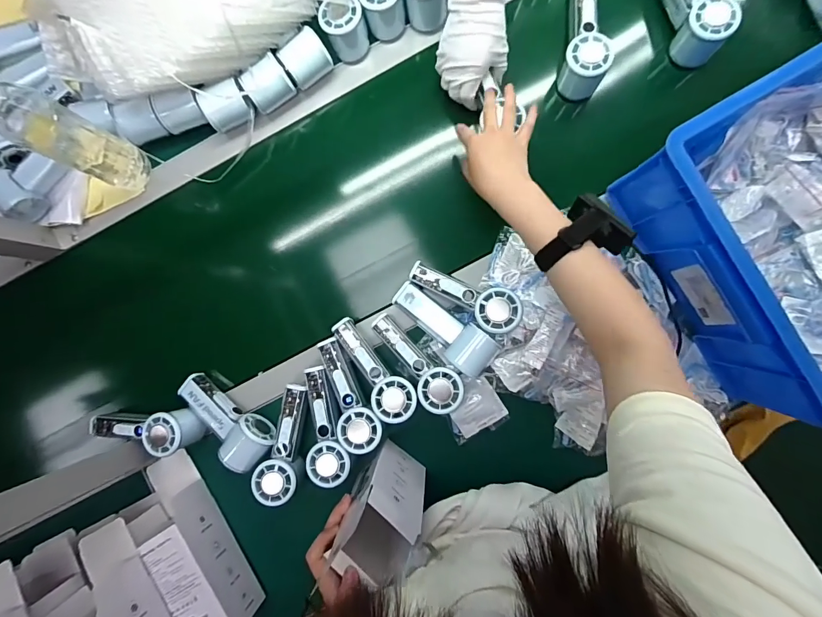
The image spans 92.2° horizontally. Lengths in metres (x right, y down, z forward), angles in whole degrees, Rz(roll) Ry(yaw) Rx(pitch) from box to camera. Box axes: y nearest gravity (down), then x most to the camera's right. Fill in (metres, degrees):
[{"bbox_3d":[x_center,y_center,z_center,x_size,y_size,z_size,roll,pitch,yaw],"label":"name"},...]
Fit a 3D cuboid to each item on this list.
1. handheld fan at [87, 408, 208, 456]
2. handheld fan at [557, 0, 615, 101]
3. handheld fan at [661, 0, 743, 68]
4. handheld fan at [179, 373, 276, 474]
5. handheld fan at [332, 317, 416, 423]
[{"bbox_3d":[-0.371,0.173,0.553,0.158,0.059,0.058,-7,89,4],"label":"handheld fan"},{"bbox_3d":[0.235,-0.371,0.529,0.051,0.067,0.151,7,90,4],"label":"handheld fan"},{"bbox_3d":[0.358,-0.402,0.516,0.052,0.057,0.159,-28,87,3],"label":"handheld fan"},{"bbox_3d":[-0.261,0.153,0.548,0.149,0.045,0.063,40,92,3],"label":"handheld fan"},{"bbox_3d":[-0.048,0.083,0.533,0.056,0.046,0.156,-38,72,3],"label":"handheld fan"}]

